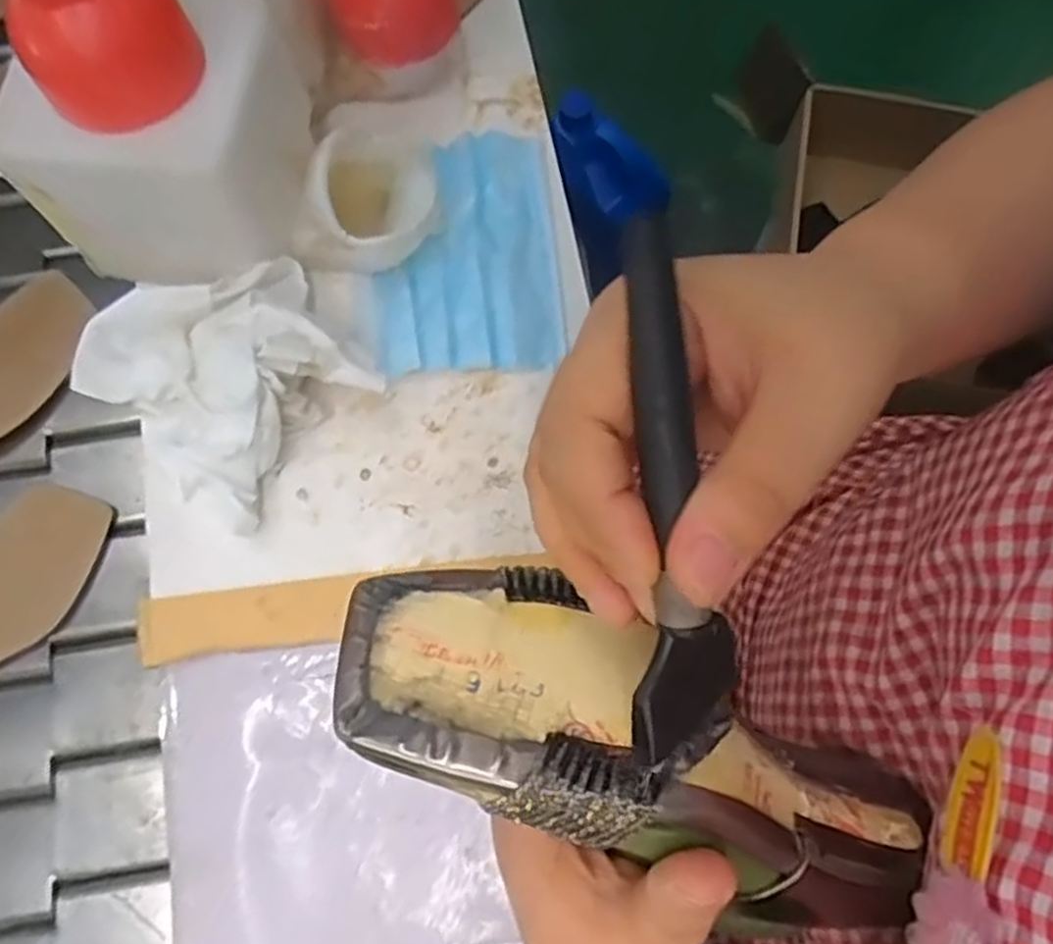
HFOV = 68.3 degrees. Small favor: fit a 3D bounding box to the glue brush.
[{"bbox_3d":[0.036,0.008,0.189,0.027,0.012,0.134,-7,99,-3],"label":"glue brush"}]

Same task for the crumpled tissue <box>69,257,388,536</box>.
[{"bbox_3d":[-0.156,-0.053,0.407,0.118,0.048,0.131,-42,76,-12],"label":"crumpled tissue"}]

